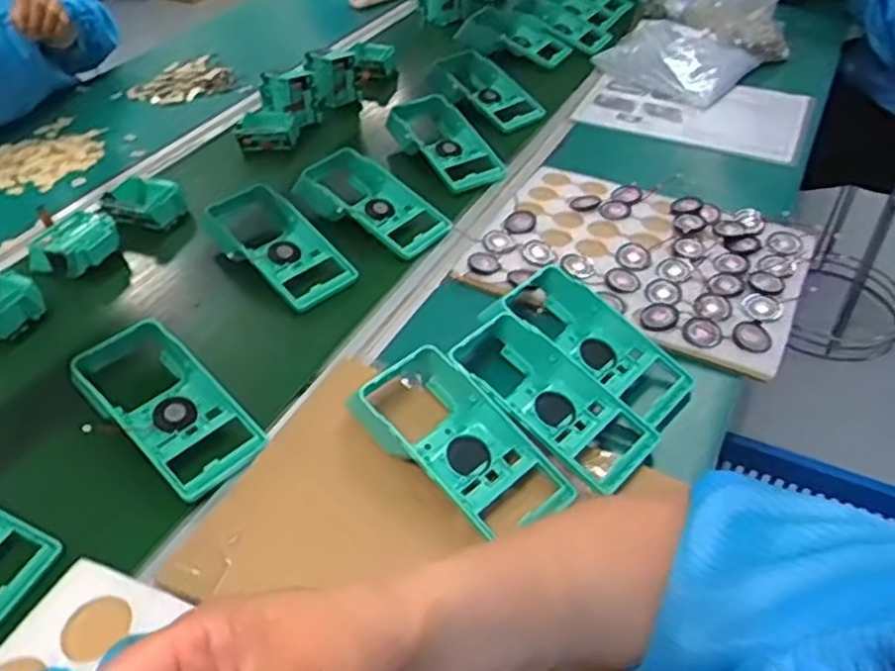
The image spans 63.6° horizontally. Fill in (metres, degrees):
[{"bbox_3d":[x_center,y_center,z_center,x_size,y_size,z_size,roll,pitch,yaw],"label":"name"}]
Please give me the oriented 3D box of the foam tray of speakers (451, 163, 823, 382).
[{"bbox_3d":[0.203,-0.087,0.755,0.315,0.021,0.246,20,47,22],"label":"foam tray of speakers"}]

